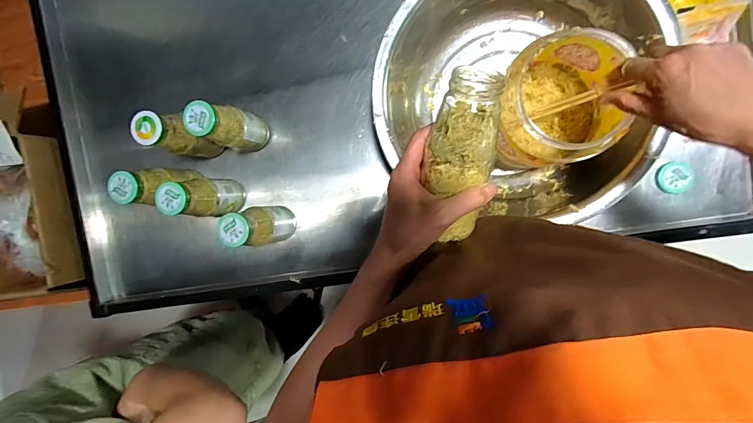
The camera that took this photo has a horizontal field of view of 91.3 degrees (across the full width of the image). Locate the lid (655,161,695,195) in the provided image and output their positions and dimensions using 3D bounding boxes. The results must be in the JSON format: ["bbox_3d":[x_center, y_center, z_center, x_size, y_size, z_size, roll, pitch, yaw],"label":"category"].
[{"bbox_3d":[0.464,-0.052,0.572,0.048,0.009,0.049,1,94,9],"label":"lid"}]

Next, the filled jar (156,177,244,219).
[{"bbox_3d":[-0.278,-0.024,0.610,0.050,0.173,0.061,6,95,8],"label":"filled jar"}]

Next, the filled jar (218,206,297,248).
[{"bbox_3d":[-0.184,0.024,0.605,0.054,0.176,0.063,-14,92,10],"label":"filled jar"}]

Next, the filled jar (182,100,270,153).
[{"bbox_3d":[-0.230,-0.132,0.593,0.049,0.166,0.058,11,96,8],"label":"filled jar"}]

